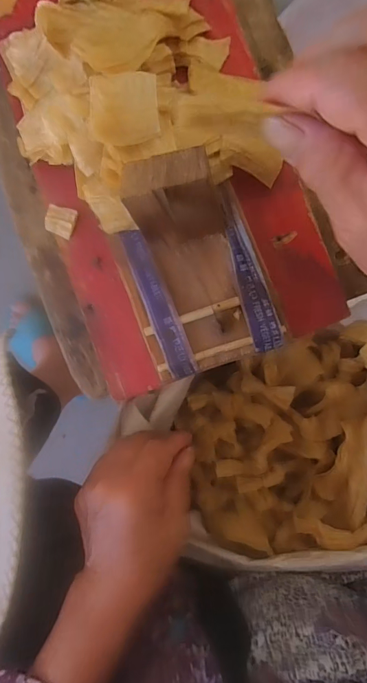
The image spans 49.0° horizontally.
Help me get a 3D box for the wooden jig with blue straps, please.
[{"bbox_3d":[0.004,-0.033,0.220,0.083,0.075,0.105,-20,87,7],"label":"wooden jig with blue straps"}]

